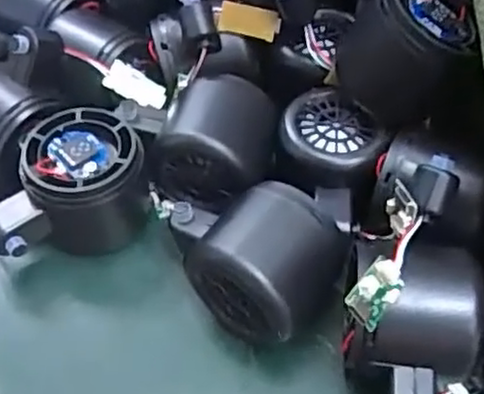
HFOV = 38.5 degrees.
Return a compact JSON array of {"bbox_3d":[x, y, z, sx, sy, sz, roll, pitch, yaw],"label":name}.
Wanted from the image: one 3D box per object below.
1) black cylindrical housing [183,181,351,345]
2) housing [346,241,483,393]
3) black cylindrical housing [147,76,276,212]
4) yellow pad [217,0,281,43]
[{"bbox_3d":[0.013,0.030,0.317,0.062,0.058,0.062,26,57,20],"label":"black cylindrical housing"},{"bbox_3d":[0.070,0.061,0.289,0.054,0.061,0.078,5,53,6],"label":"housing"},{"bbox_3d":[-0.012,-0.031,0.357,0.056,0.047,0.061,9,53,9],"label":"black cylindrical housing"},{"bbox_3d":[0.004,-0.093,0.369,0.032,0.016,0.004,13,22,5],"label":"yellow pad"}]

